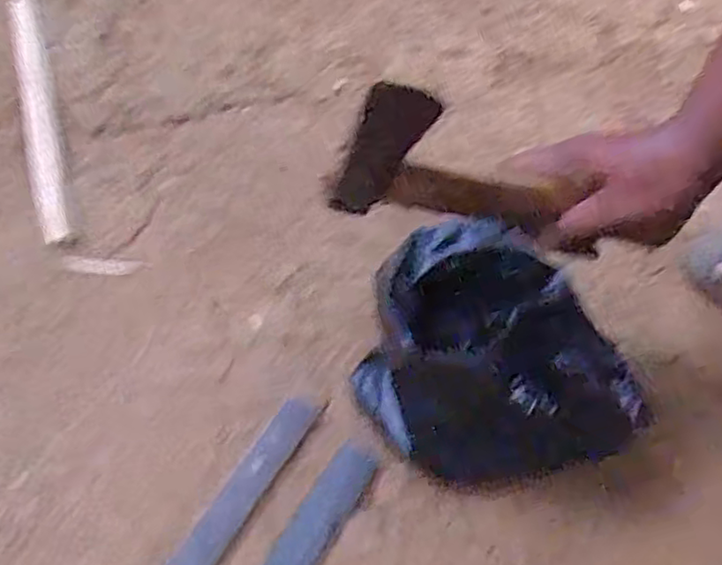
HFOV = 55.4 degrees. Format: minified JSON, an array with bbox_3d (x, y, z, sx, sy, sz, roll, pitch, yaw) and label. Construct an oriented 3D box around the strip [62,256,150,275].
[{"bbox_3d":[-0.229,-0.016,0.614,0.075,0.004,0.018,6,52,0],"label":"strip"}]

